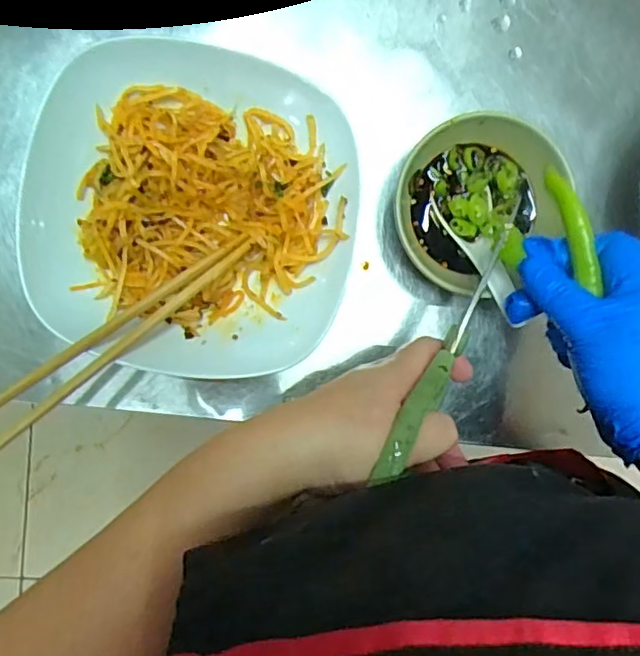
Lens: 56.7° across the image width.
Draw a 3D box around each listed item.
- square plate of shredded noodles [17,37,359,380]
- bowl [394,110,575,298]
[{"bbox_3d":[-0.083,-0.073,0.382,0.200,0.047,0.190,9,93,-6],"label":"square plate of shredded noodles"},{"bbox_3d":[0.103,-0.085,0.407,0.105,0.053,0.115,0,94,-5],"label":"bowl"}]

